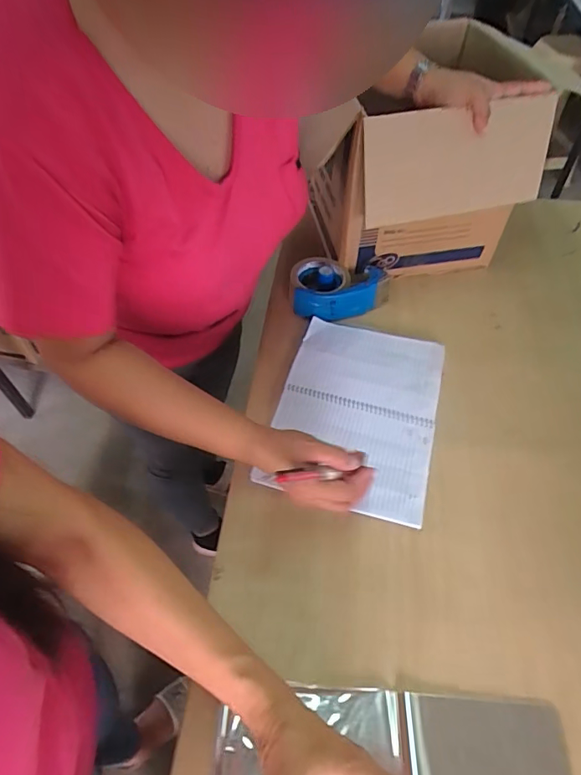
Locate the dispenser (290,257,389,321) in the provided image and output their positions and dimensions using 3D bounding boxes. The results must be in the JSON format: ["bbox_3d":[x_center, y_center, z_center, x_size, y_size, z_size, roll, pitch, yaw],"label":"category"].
[{"bbox_3d":[0.079,-0.159,0.759,0.153,0.054,0.105,1,58,10],"label":"dispenser"}]

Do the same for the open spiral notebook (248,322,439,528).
[{"bbox_3d":[0.095,0.025,0.651,0.208,0.013,0.300,13,53,10],"label":"open spiral notebook"}]

